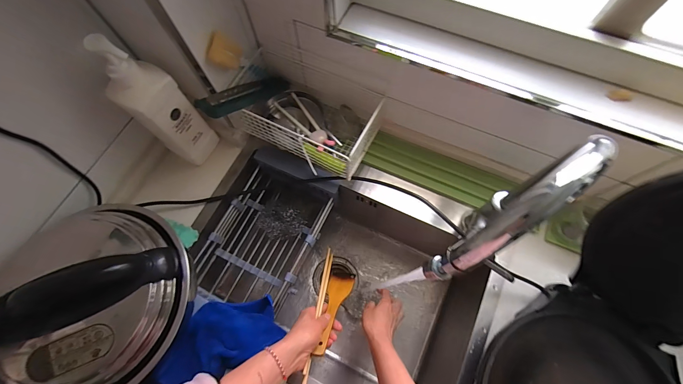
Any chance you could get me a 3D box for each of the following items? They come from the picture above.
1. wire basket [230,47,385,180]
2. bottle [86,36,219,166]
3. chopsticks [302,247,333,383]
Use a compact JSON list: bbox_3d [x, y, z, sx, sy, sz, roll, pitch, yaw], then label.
[{"bbox_3d":[-0.072,-0.158,0.594,0.278,0.083,0.163,28,73,12],"label":"wire basket"},{"bbox_3d":[-0.305,-0.141,0.517,0.062,0.278,0.082,31,74,12],"label":"bottle"},{"bbox_3d":[-0.040,0.207,0.544,0.013,0.017,0.249,7,45,5],"label":"chopsticks"}]

